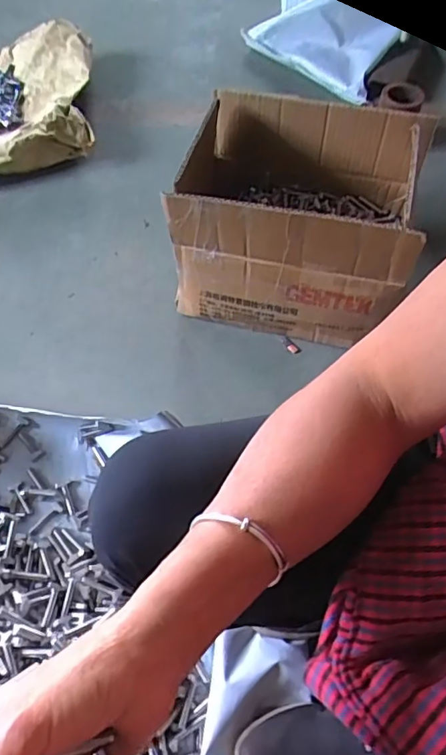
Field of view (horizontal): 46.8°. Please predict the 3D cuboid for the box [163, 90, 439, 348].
[{"bbox_3d":[0.106,-0.232,0.772,0.320,0.244,0.240,14,61,8],"label":"box"}]

